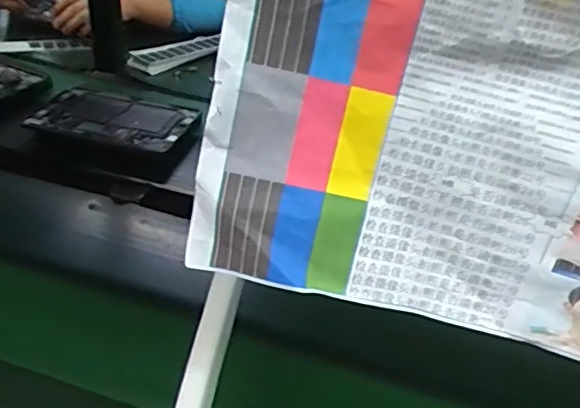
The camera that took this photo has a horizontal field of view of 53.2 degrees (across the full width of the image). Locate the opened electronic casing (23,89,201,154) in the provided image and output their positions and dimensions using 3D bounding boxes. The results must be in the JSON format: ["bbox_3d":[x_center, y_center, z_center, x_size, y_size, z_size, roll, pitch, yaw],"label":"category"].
[{"bbox_3d":[-0.276,-0.133,0.944,0.243,0.029,0.145,11,38,7],"label":"opened electronic casing"}]

